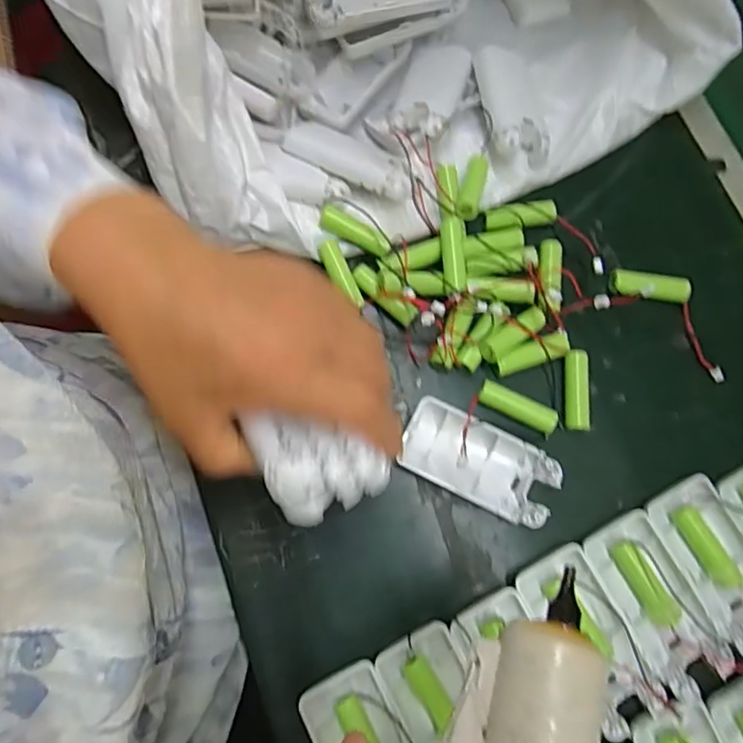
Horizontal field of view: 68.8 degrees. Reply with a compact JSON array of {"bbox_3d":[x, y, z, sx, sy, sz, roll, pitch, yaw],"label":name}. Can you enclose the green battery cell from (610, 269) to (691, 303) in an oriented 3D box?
[{"bbox_3d":[0.190,-0.058,0.373,0.054,0.011,0.017,8,76,1],"label":"green battery cell"}]

